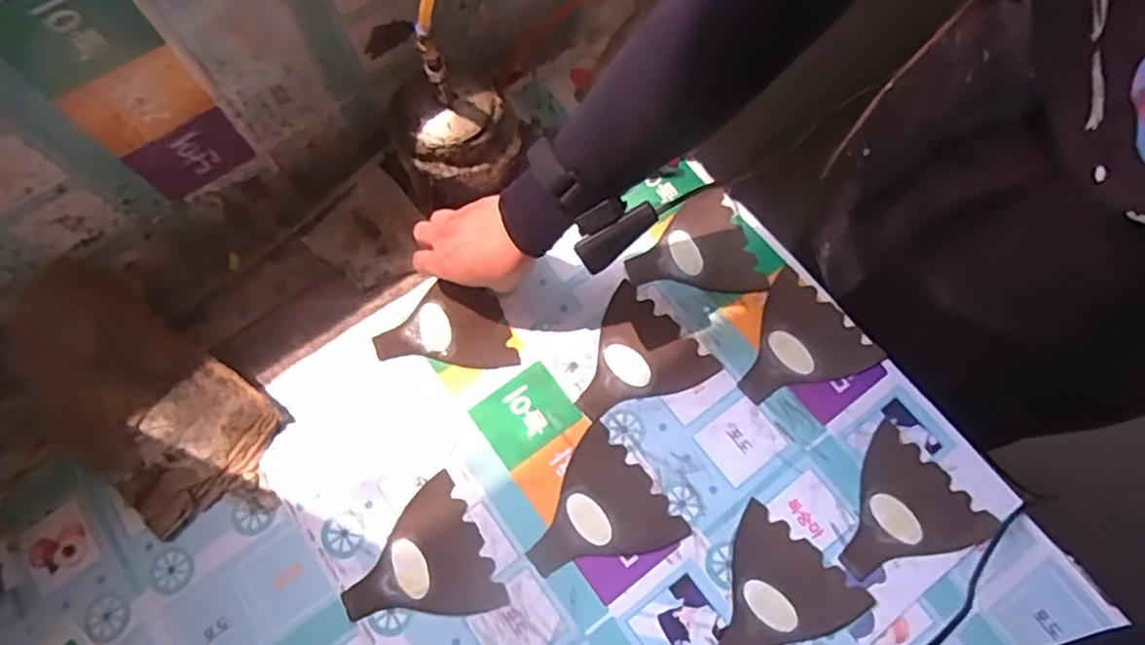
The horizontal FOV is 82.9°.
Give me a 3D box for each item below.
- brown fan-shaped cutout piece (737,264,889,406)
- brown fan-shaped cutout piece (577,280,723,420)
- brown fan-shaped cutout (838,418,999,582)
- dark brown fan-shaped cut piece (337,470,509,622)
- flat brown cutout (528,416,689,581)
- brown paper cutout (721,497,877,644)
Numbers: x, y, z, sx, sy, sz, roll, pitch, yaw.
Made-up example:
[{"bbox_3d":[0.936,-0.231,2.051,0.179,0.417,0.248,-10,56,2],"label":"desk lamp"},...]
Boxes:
[{"bbox_3d":[0.207,0.022,0.612,0.122,0.006,0.114,-35,75,-10],"label":"brown fan-shaped cutout piece"},{"bbox_3d":[0.055,0.041,0.607,0.119,0.004,0.114,-44,78,-11],"label":"brown fan-shaped cutout piece"},{"bbox_3d":[0.279,0.167,0.563,0.121,0.006,0.116,-39,76,-10],"label":"brown fan-shaped cutout"},{"bbox_3d":[-0.134,0.208,0.549,0.120,0.006,0.116,-27,74,-8],"label":"dark brown fan-shaped cut piece"},{"bbox_3d":[0.018,0.168,0.558,0.121,0.004,0.118,-39,76,-12],"label":"flat brown cutout"},{"bbox_3d":[0.166,0.236,0.540,0.117,0.004,0.119,40,76,12],"label":"brown paper cutout"}]

